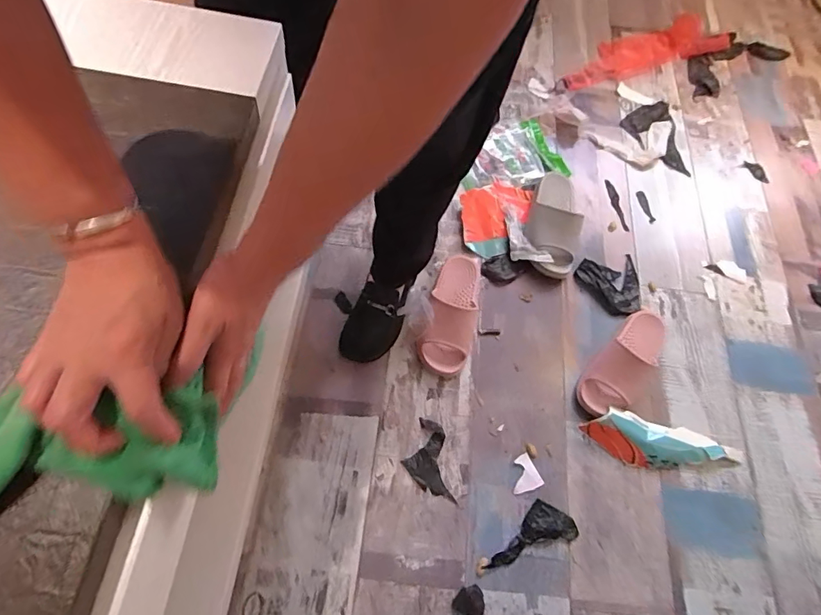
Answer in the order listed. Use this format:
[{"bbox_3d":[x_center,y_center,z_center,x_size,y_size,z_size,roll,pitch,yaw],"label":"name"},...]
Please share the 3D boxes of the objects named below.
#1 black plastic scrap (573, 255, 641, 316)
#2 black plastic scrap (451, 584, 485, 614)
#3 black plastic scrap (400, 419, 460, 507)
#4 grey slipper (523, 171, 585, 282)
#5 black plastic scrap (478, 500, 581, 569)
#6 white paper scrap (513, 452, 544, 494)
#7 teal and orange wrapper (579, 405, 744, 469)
[{"bbox_3d":[0.412,-0.043,0.955,0.132,0.012,0.132,-4,64,-6],"label":"black plastic scrap"},{"bbox_3d":[0.084,0.460,0.697,0.044,0.004,0.075,29,65,10],"label":"black plastic scrap"},{"bbox_3d":[0.027,0.260,0.788,0.075,0.005,0.135,-4,64,-6],"label":"black plastic scrap"},{"bbox_3d":[0.309,-0.184,0.983,0.109,0.074,0.282,17,64,4],"label":"grey slipper"},{"bbox_3d":[0.186,0.361,0.746,0.157,0.008,0.067,-14,66,-10],"label":"black plastic scrap"},{"bbox_3d":[0.194,0.282,0.792,0.051,0.004,0.058,-11,65,-9],"label":"white paper scrap"},{"bbox_3d":[0.444,0.242,0.805,0.274,0.038,0.083,13,64,3],"label":"teal and orange wrapper"}]

